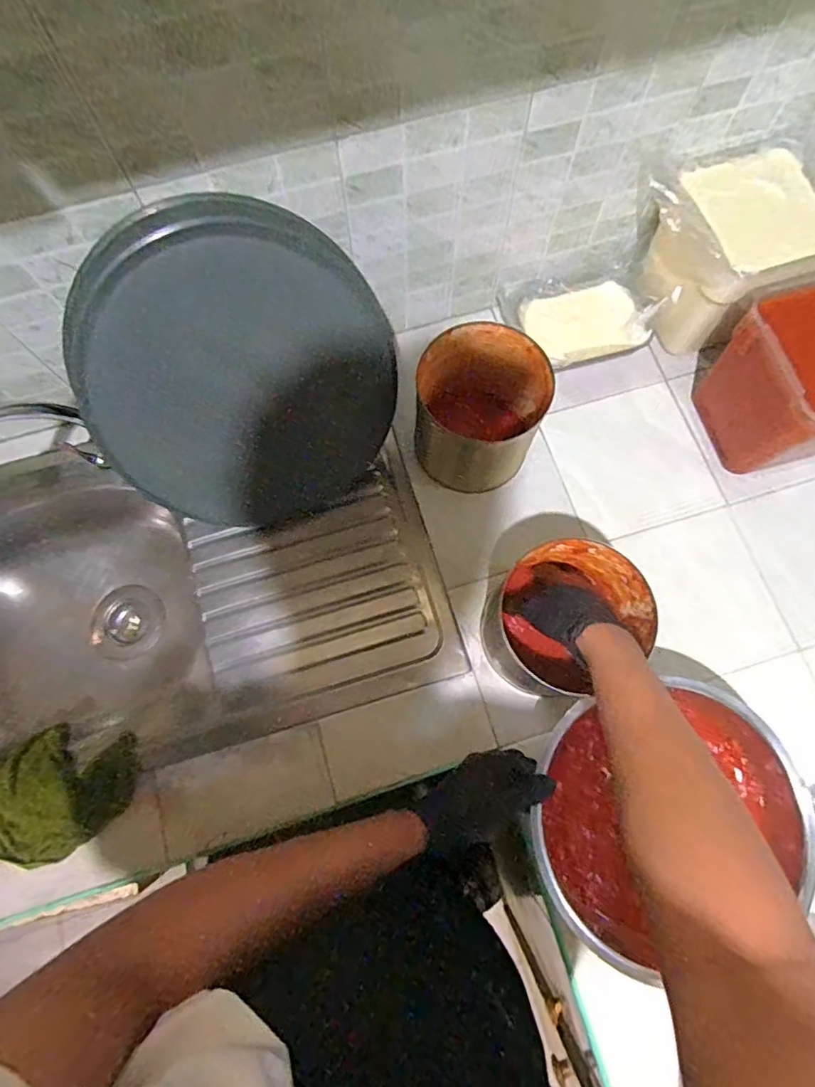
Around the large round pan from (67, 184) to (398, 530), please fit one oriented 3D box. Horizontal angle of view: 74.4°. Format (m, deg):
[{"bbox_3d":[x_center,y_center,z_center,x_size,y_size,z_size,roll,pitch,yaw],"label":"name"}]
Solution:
[{"bbox_3d":[-0.192,-0.189,0.640,0.354,0.351,0.064,-57,36,20],"label":"large round pan"}]

